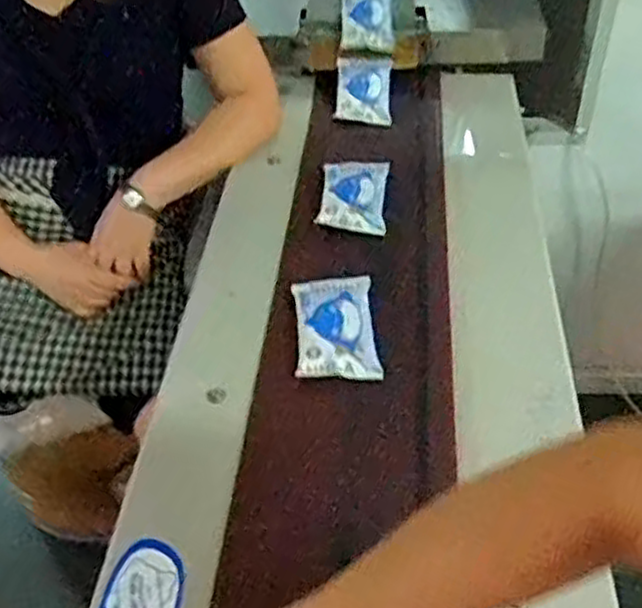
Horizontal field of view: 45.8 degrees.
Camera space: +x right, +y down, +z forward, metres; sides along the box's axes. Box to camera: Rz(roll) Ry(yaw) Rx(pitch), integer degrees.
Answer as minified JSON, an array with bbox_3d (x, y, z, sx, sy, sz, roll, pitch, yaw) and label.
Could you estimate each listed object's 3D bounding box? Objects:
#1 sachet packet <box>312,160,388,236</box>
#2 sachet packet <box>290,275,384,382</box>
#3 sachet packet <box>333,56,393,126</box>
[{"bbox_3d":[0.041,-0.139,0.954,0.081,0.015,0.123,5,45,6],"label":"sachet packet"},{"bbox_3d":[0.016,0.022,0.796,0.082,0.013,0.135,-3,45,-2],"label":"sachet packet"},{"bbox_3d":[0.062,-0.312,1.101,0.077,0.011,0.120,-1,65,11],"label":"sachet packet"}]

